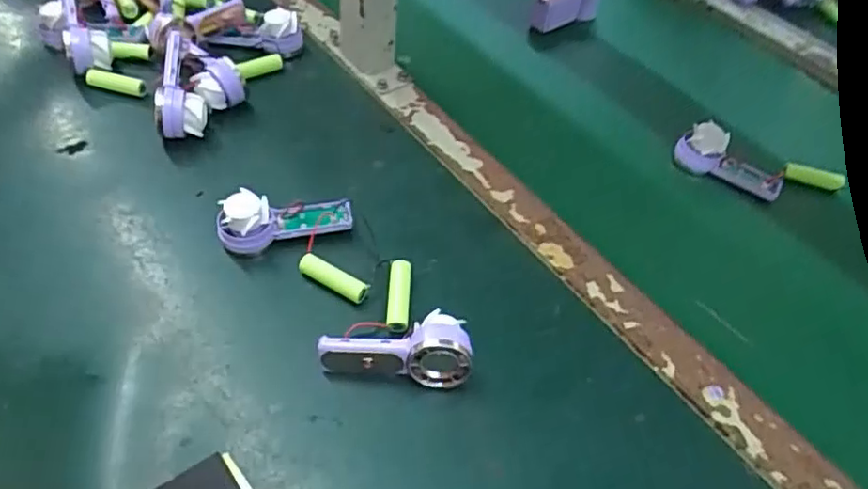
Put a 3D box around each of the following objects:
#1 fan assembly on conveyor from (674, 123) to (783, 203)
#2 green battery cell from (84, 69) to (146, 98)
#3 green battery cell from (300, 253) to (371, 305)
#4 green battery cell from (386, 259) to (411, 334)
[{"bbox_3d":[0.256,-0.069,0.556,0.091,0.039,0.022,32,52,5],"label":"fan assembly on conveyor"},{"bbox_3d":[-0.284,-0.145,0.573,0.055,0.015,0.014,12,49,5],"label":"green battery cell"},{"bbox_3d":[-0.069,0.023,0.440,0.053,0.014,0.013,29,52,18],"label":"green battery cell"},{"bbox_3d":[-0.024,0.036,0.433,0.015,0.017,0.052,3,49,-3],"label":"green battery cell"}]

